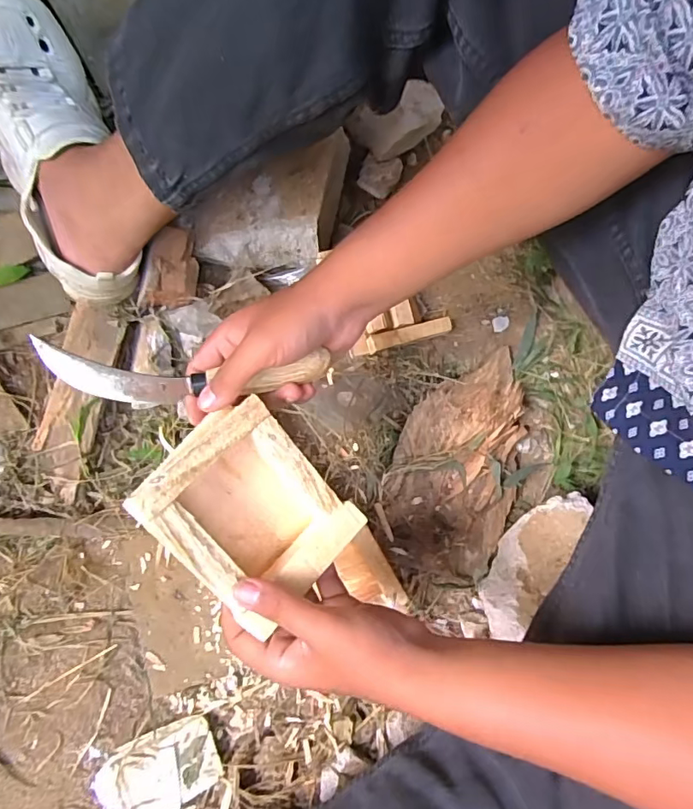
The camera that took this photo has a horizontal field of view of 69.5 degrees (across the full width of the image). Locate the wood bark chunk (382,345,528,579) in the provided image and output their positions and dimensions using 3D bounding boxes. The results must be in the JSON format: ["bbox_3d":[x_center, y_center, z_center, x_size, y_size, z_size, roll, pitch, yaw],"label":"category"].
[{"bbox_3d":[0.119,0.058,0.539,0.132,0.031,0.242,13,78,4],"label":"wood bark chunk"}]

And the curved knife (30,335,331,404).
[{"bbox_3d":[-0.117,-0.024,0.370,0.206,0.021,0.040,-1,78,-4],"label":"curved knife"}]

